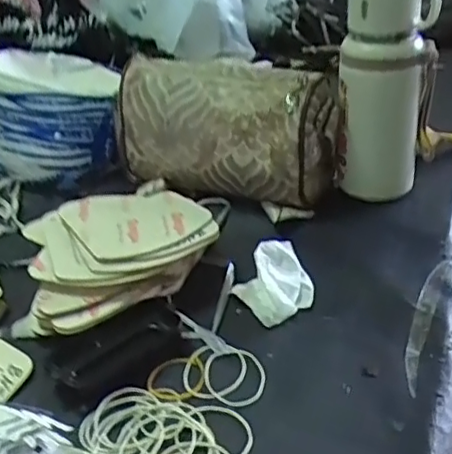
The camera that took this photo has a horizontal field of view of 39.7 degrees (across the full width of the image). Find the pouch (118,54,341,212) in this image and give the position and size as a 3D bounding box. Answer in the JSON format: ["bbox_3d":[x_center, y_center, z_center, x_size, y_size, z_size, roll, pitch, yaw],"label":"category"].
[{"bbox_3d":[0.000,-0.106,0.681,0.238,0.130,0.088,13,35,24],"label":"pouch"}]

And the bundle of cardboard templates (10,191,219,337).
[{"bbox_3d":[-0.117,0.024,0.598,0.188,0.064,0.152,-20,34,-28],"label":"bundle of cardboard templates"}]

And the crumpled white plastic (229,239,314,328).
[{"bbox_3d":[0.050,0.048,0.571,0.077,0.036,0.067,-25,37,-34],"label":"crumpled white plastic"}]

